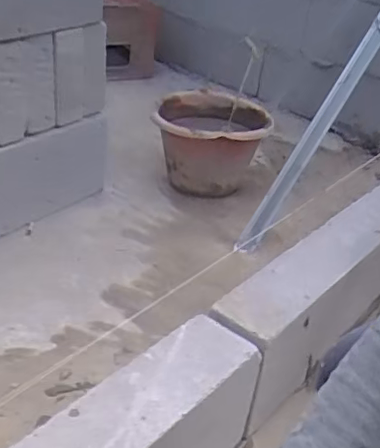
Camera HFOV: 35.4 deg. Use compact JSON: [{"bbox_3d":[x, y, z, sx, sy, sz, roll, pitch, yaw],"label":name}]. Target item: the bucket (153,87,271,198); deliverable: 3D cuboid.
[{"bbox_3d":[0.052,-0.206,1.526,0.271,0.200,0.257,6,33,-1],"label":"bucket"}]

